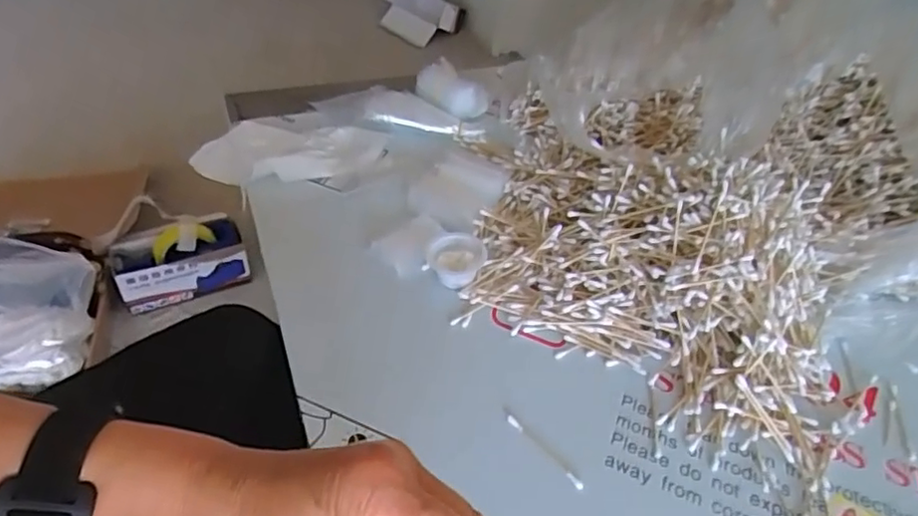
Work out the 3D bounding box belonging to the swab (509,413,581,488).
[{"bbox_3d":[0.063,0.142,0.456,0.007,0.004,0.073,-30,56,-32],"label":"swab"}]

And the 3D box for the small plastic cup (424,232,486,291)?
[{"bbox_3d":[-0.002,0.000,0.566,0.047,0.021,0.054,-25,54,-29],"label":"small plastic cup"}]

